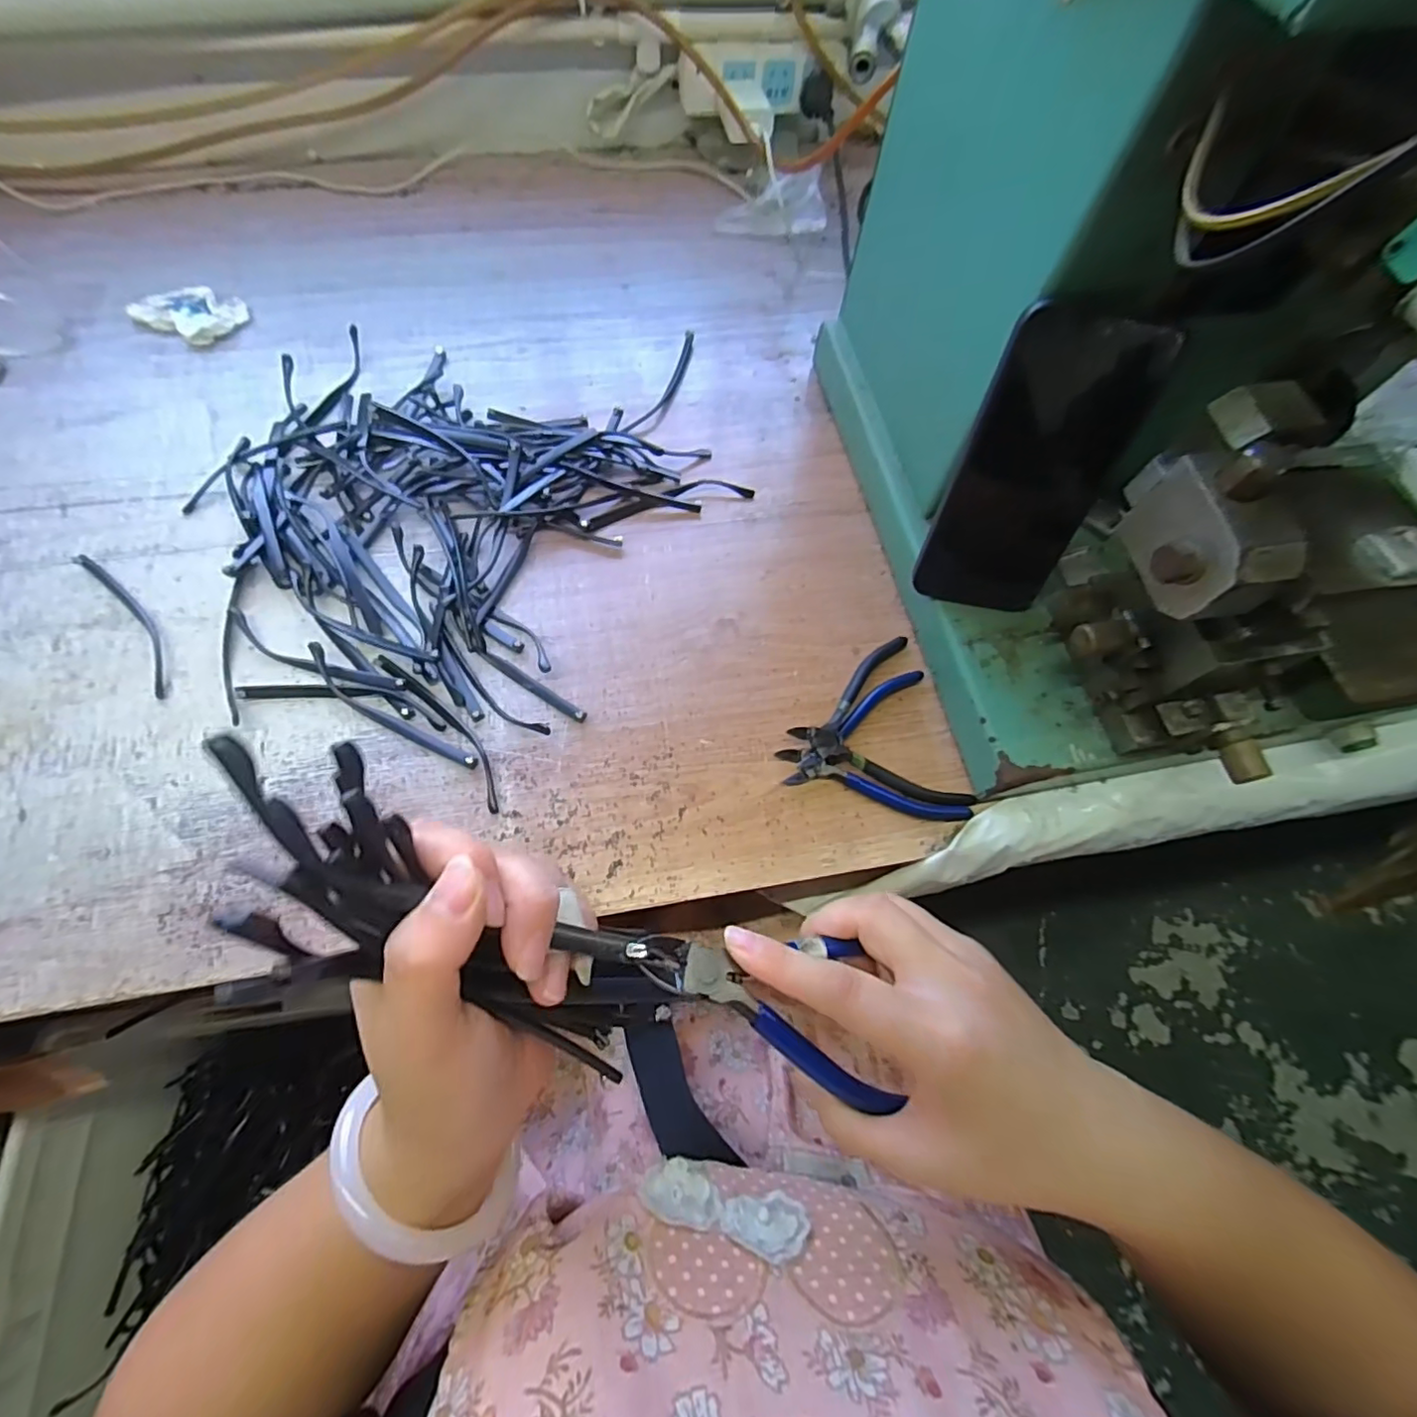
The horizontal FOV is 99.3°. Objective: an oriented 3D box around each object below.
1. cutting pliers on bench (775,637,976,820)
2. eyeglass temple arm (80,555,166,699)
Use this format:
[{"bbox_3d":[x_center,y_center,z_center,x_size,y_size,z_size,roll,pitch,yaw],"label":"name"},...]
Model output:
[{"bbox_3d":[0.104,0.018,0.400,0.112,0.018,0.128,-13,68,-7],"label":"cutting pliers on bench"},{"bbox_3d":[-0.403,-0.065,0.419,0.020,0.008,0.145,-38,73,-16],"label":"eyeglass temple arm"}]

